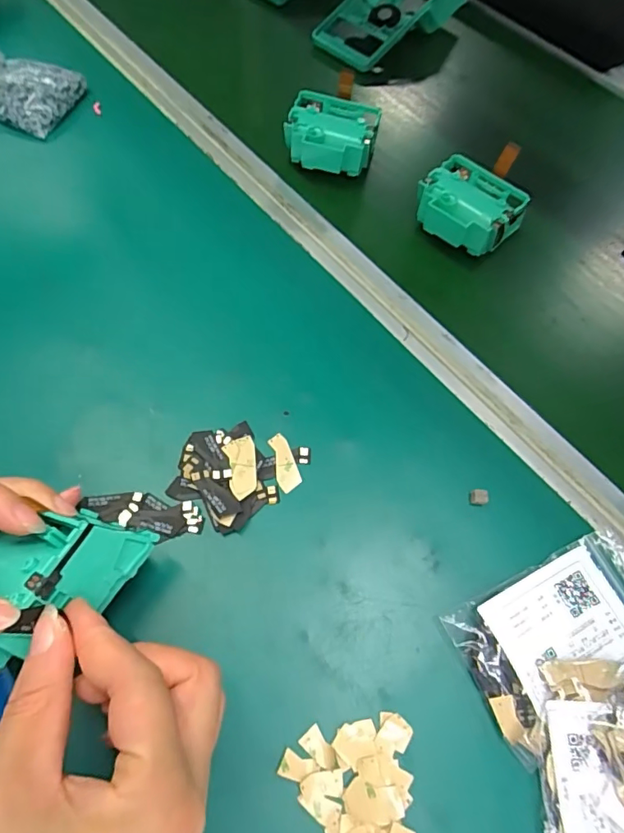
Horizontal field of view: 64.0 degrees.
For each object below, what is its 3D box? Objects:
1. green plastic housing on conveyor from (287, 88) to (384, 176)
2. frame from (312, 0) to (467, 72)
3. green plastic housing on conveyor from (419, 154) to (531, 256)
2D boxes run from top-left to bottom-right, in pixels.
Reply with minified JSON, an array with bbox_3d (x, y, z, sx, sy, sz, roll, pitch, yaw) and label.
[{"bbox_3d":[0.017,-0.240,0.429,0.072,0.039,0.065,17,63,5],"label":"green plastic housing on conveyor"},{"bbox_3d":[0.088,-0.442,0.543,0.175,0.036,0.097,-43,71,-8],"label":"frame"},{"bbox_3d":[0.124,-0.165,0.396,0.073,0.029,0.060,36,66,14],"label":"green plastic housing on conveyor"}]

